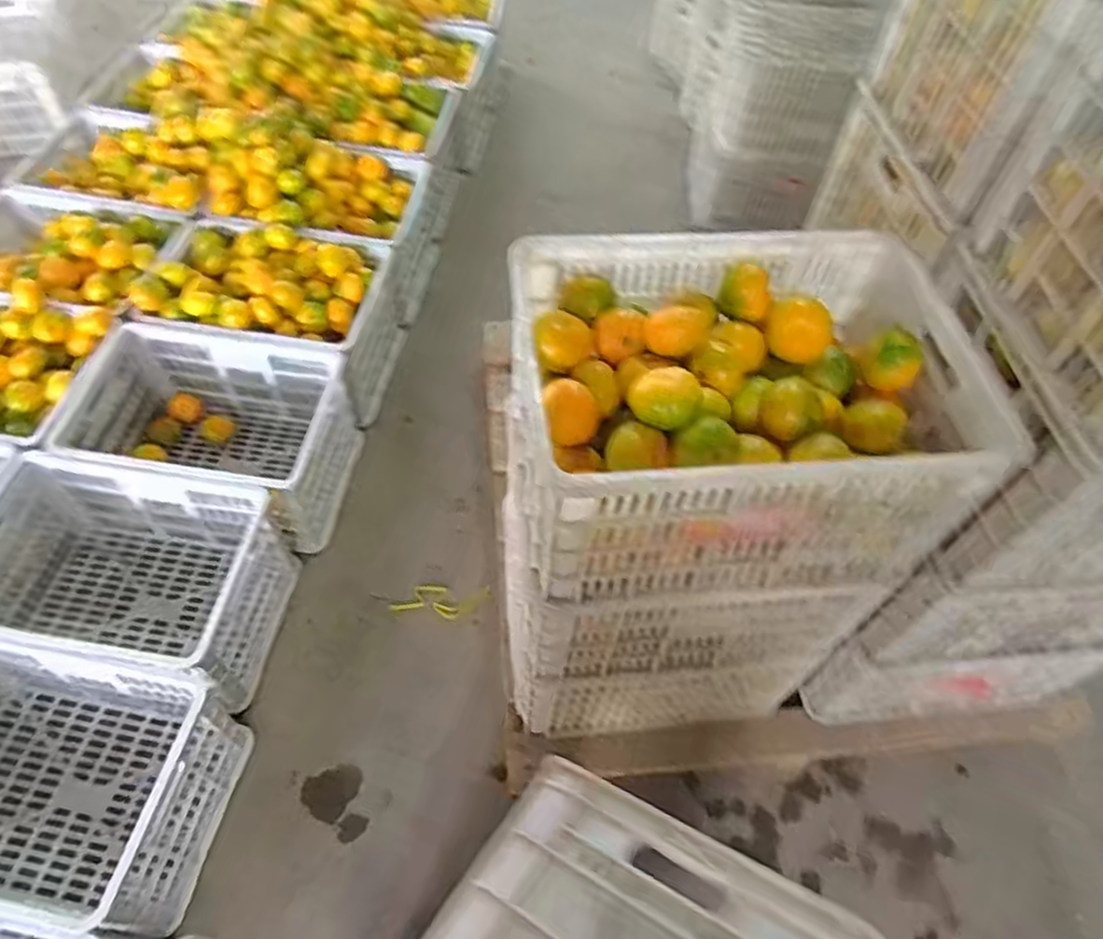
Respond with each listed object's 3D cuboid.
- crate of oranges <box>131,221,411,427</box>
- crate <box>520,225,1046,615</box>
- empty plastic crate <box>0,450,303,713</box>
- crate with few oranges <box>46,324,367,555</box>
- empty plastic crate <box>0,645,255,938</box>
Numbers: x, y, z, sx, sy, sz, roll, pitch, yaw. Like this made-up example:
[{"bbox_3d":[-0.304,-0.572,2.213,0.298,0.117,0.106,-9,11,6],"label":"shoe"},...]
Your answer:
[{"bbox_3d":[-0.651,-0.380,1.761,0.502,0.313,0.363,12,58,3],"label":"crate of oranges"},{"bbox_3d":[0.211,-0.073,0.871,0.485,0.249,0.362,-4,59,-7],"label":"crate"},{"bbox_3d":[-0.812,0.205,1.403,0.546,0.244,0.359,11,58,3],"label":"empty plastic crate"},{"bbox_3d":[-0.713,-0.072,1.609,0.521,0.267,0.368,13,58,4],"label":"crate with few oranges"},{"bbox_3d":[-0.832,0.520,1.209,0.505,0.263,0.367,11,58,3],"label":"empty plastic crate"}]

